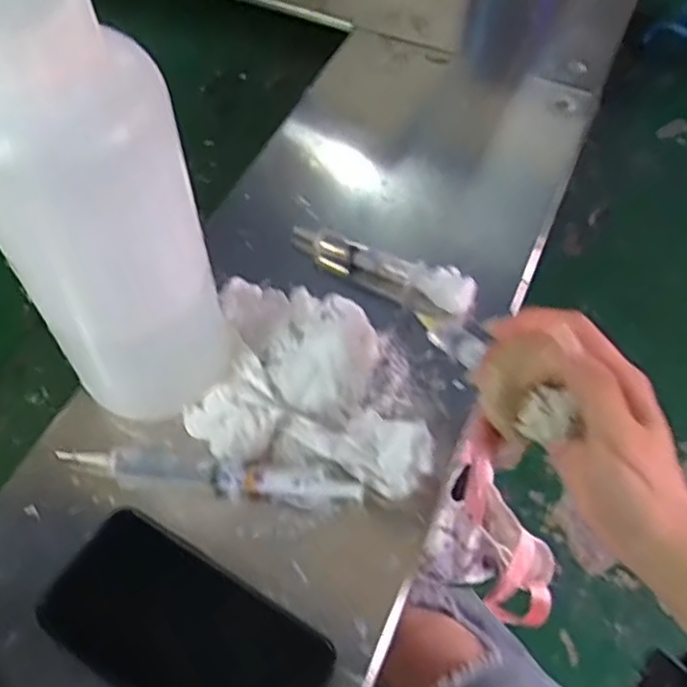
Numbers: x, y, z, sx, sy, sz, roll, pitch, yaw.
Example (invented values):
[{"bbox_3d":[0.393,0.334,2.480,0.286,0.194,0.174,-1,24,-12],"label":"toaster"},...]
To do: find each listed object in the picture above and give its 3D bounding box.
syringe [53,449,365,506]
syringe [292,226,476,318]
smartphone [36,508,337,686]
[{"bbox_3d":[-0.077,0.077,0.404,0.175,0.026,0.019,6,57,2],"label":"syringe"},{"bbox_3d":[0.026,-0.055,0.492,0.136,0.026,0.024,25,59,14],"label":"syringe"},{"bbox_3d":[-0.079,0.148,0.354,0.142,0.009,0.072,30,68,9],"label":"smartphone"}]

